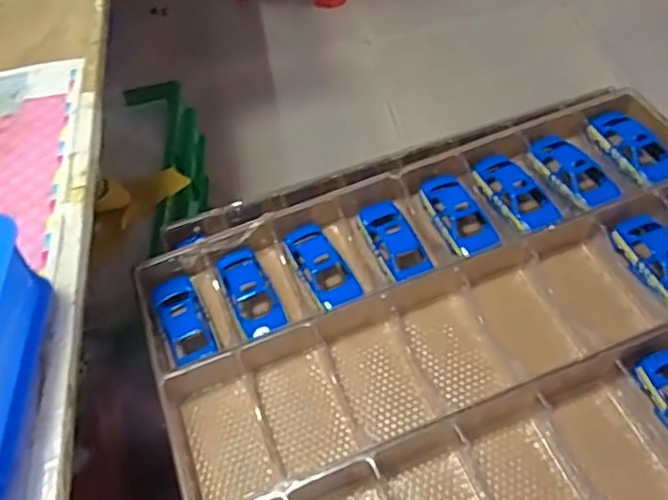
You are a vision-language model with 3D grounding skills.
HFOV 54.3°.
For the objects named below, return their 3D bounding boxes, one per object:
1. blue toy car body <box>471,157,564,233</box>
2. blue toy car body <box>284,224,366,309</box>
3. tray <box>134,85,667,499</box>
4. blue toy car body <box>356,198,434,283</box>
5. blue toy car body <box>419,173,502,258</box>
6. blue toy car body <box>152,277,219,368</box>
[{"bbox_3d":[0.210,-0.066,0.749,0.054,0.025,0.111,-27,56,-12],"label":"blue toy car body"},{"bbox_3d":[-0.011,0.016,0.716,0.049,0.021,0.107,-26,56,-12],"label":"blue toy car body"},{"bbox_3d":[0.152,0.083,0.643,0.633,0.069,0.451,-22,56,-6],"label":"tray"},{"bbox_3d":[0.069,-0.013,0.733,0.053,0.027,0.110,-20,55,-7],"label":"blue toy car body"},{"bbox_3d":[0.141,-0.042,0.741,0.051,0.022,0.114,-22,55,-9],"label":"blue toy car body"},{"bbox_3d":[-0.163,0.073,0.703,0.045,0.034,0.111,-24,55,-10],"label":"blue toy car body"}]

